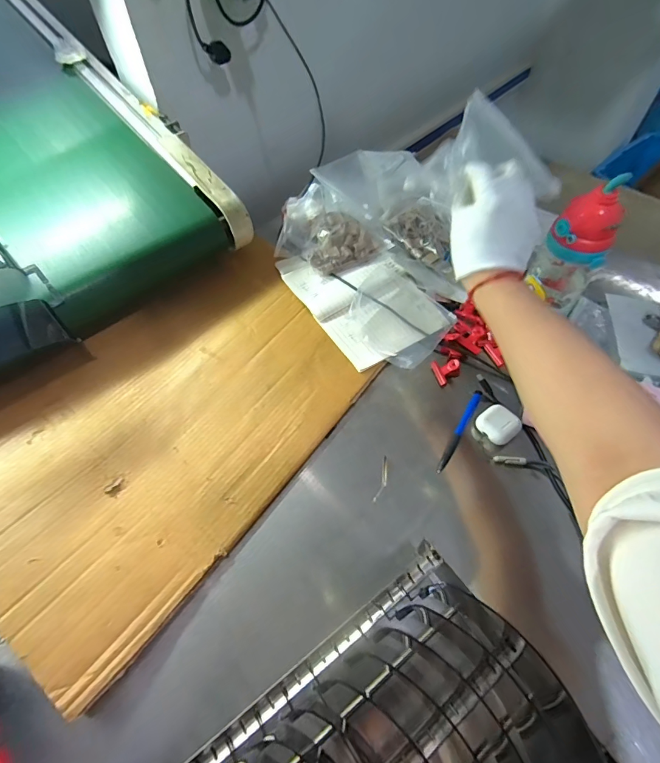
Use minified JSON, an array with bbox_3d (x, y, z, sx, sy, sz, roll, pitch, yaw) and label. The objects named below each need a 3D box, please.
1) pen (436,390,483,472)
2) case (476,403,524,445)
[{"bbox_3d":[0.166,0.060,0.497,0.011,0.010,0.128,27,60,18],"label":"pen"},{"bbox_3d":[0.209,0.054,0.490,0.040,0.025,0.046,-25,59,-16],"label":"case"}]

